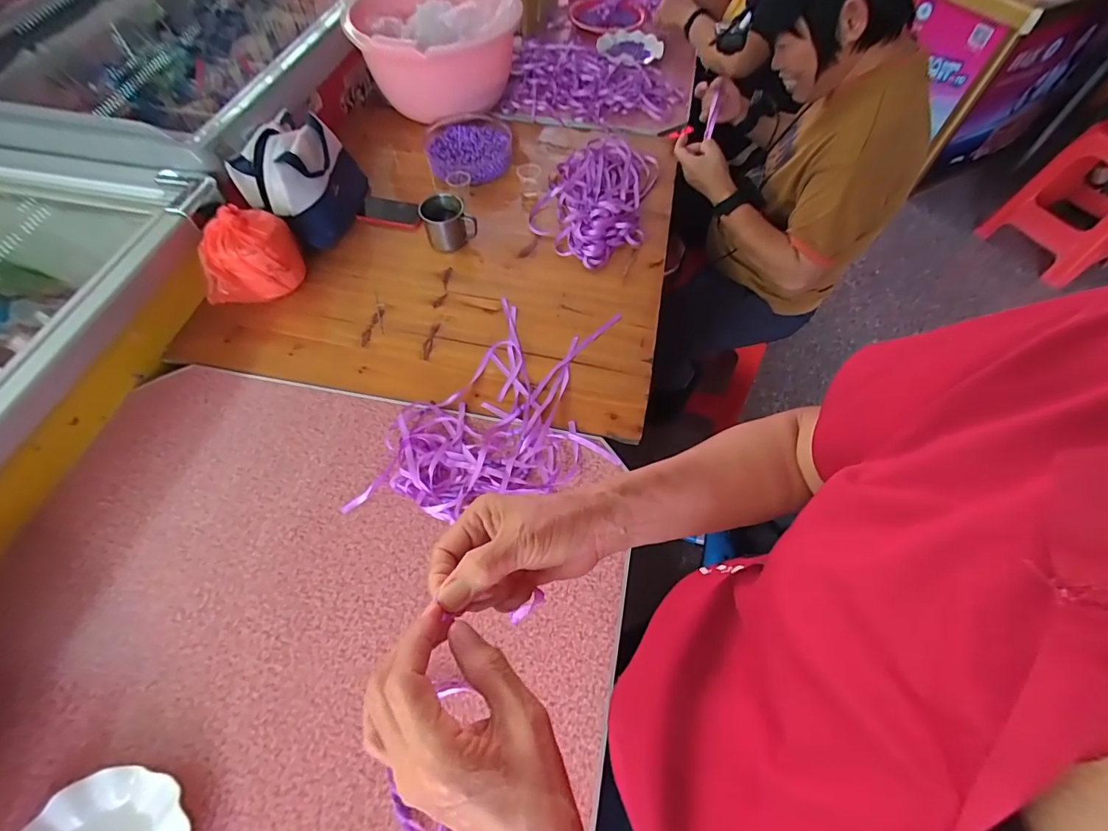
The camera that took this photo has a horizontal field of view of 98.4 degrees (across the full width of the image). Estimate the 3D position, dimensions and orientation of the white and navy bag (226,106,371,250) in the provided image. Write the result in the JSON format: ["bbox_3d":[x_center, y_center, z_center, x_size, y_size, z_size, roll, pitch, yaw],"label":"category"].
[{"bbox_3d":[-0.486,-0.478,0.961,0.145,0.174,0.245,17,61,11],"label":"white and navy bag"}]

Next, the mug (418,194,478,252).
[{"bbox_3d":[-0.212,-0.382,0.959,0.094,0.079,0.083,-25,62,-13],"label":"mug"}]

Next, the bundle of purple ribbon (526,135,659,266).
[{"bbox_3d":[0.085,-0.473,1.028,0.233,0.052,0.385,12,60,8],"label":"bundle of purple ribbon"}]

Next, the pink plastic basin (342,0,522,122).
[{"bbox_3d":[-0.286,-0.938,1.210,0.390,0.196,0.490,-9,59,-4],"label":"pink plastic basin"}]

